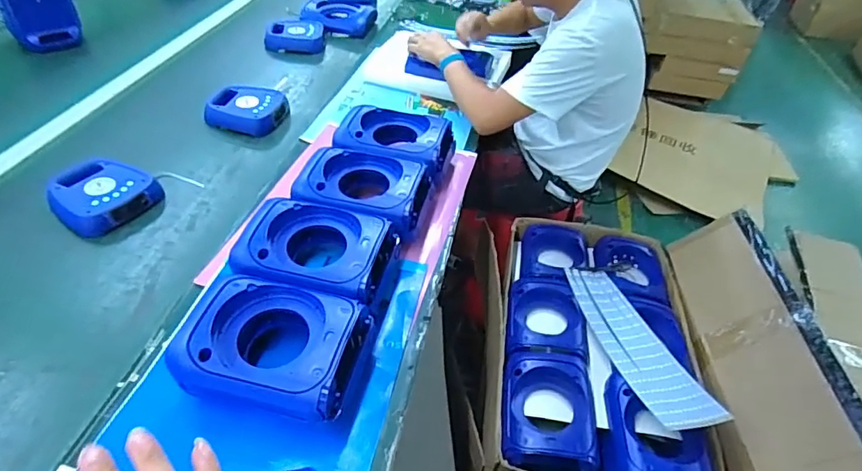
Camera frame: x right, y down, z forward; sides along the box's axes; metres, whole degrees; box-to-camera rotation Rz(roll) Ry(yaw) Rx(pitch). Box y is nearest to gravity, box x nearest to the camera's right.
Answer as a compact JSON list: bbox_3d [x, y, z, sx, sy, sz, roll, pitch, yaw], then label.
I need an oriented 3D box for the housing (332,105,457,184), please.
[{"bbox_3d":[-0.078,-0.184,1.039,0.234,0.096,0.173,11,44,5],"label":"housing"}]

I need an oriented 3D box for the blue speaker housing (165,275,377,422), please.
[{"bbox_3d":[-0.212,0.160,0.692,0.231,0.108,0.162,13,44,7],"label":"blue speaker housing"}]

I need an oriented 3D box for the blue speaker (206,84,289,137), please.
[{"bbox_3d":[-0.433,-0.301,1.184,0.165,0.047,0.137,11,44,5],"label":"blue speaker"}]

